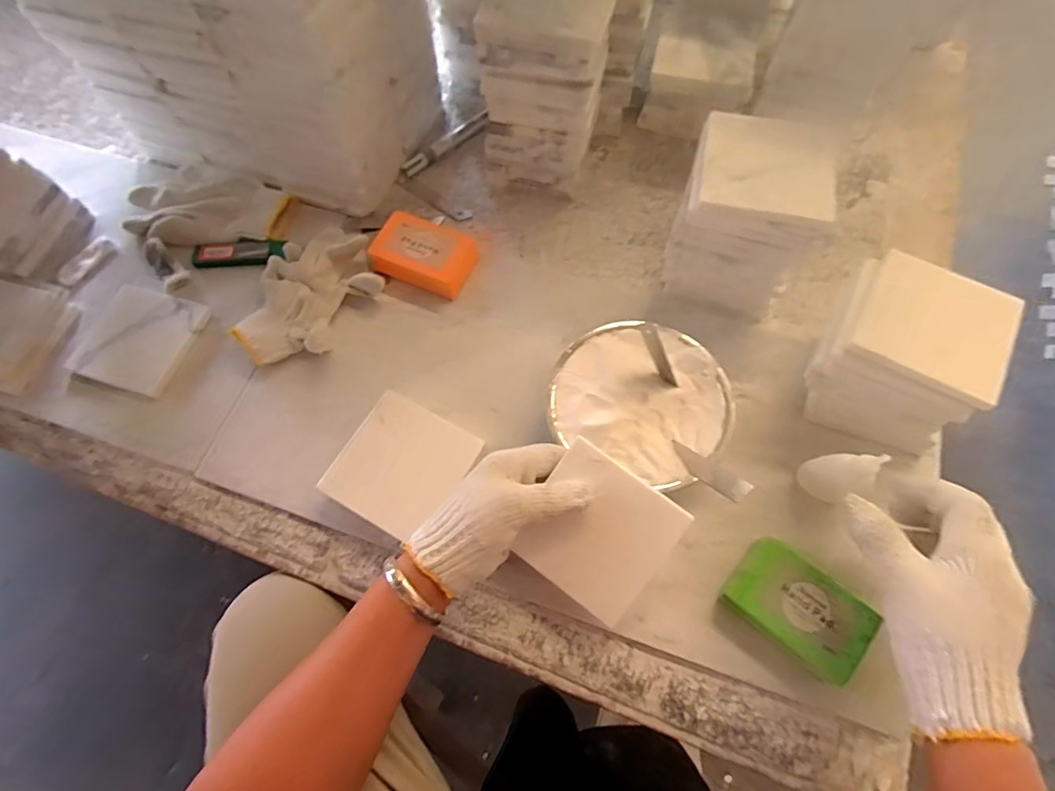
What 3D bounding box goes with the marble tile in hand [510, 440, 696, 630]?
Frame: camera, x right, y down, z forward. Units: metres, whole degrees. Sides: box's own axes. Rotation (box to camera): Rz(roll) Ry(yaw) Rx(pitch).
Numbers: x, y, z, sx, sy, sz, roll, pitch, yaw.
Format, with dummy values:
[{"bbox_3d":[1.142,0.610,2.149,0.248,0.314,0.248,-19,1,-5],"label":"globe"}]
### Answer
[{"bbox_3d":[0.051,0.099,0.379,0.097,0.012,0.098,35,94,6],"label":"marble tile in hand"}]

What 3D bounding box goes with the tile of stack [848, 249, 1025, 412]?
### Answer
[{"bbox_3d":[0.301,-0.054,0.381,0.097,0.013,0.095,27,75,16],"label":"tile of stack"}]

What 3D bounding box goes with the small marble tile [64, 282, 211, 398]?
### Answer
[{"bbox_3d":[-0.377,-0.057,0.507,0.107,0.008,0.100,15,69,6],"label":"small marble tile"}]

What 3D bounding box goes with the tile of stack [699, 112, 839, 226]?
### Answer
[{"bbox_3d":[0.190,-0.182,0.413,0.099,0.011,0.094,10,68,4],"label":"tile of stack"}]

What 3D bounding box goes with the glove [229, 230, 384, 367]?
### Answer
[{"bbox_3d":[-0.215,-0.100,0.510,0.110,0.031,0.152,35,72,13],"label":"glove"}]

